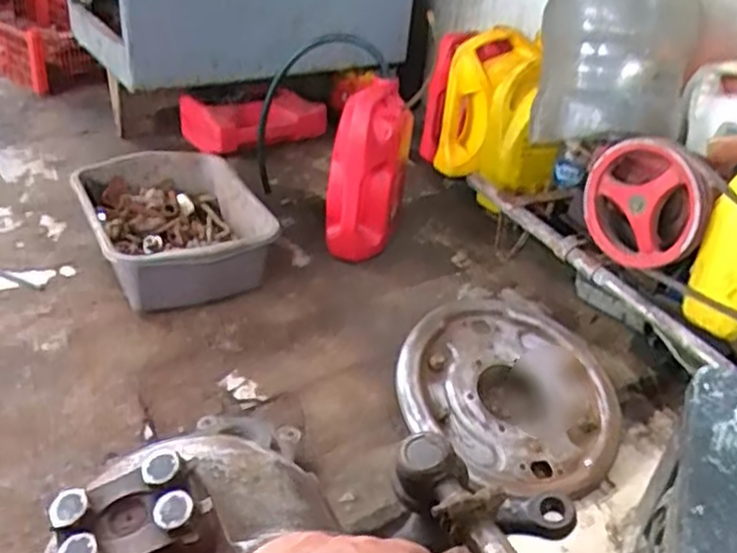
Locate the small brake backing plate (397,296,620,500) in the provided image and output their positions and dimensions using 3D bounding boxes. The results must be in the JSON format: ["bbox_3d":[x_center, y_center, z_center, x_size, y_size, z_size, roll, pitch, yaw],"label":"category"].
[{"bbox_3d":[0.182,0.148,0.956,0.287,0.033,0.276,7,53,-9],"label":"small brake backing plate"}]

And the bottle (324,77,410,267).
[{"bbox_3d":[-0.005,-0.149,1.201,0.122,0.305,0.105,7,33,0],"label":"bottle"}]

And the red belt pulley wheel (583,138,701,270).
[{"bbox_3d":[0.376,-0.094,1.029,0.042,0.182,0.163,-14,39,-30],"label":"red belt pulley wheel"}]

